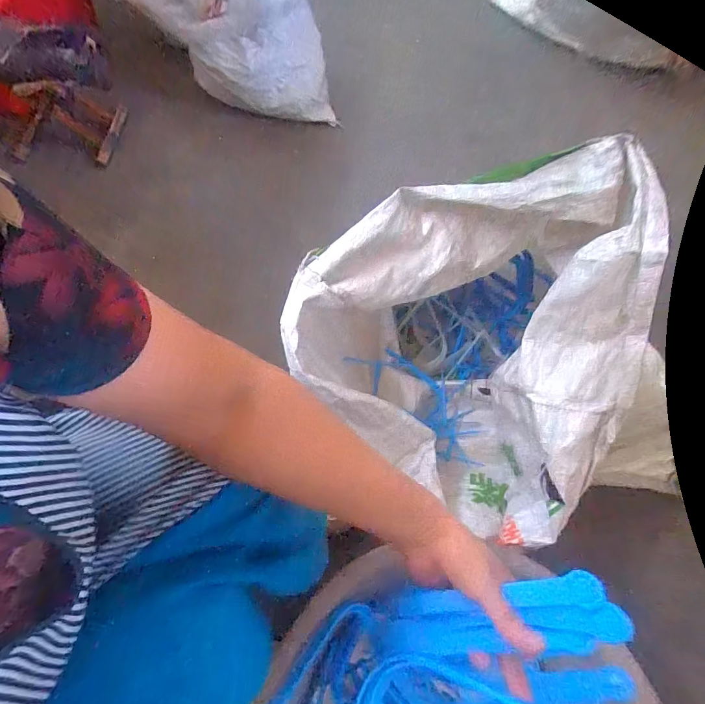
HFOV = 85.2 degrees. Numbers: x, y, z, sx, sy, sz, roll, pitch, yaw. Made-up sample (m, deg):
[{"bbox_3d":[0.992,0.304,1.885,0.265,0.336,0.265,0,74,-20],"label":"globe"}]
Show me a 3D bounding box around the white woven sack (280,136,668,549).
[{"bbox_3d":[0.209,-0.026,0.674,0.538,0.445,0.492,34,64,14],"label":"white woven sack"}]

